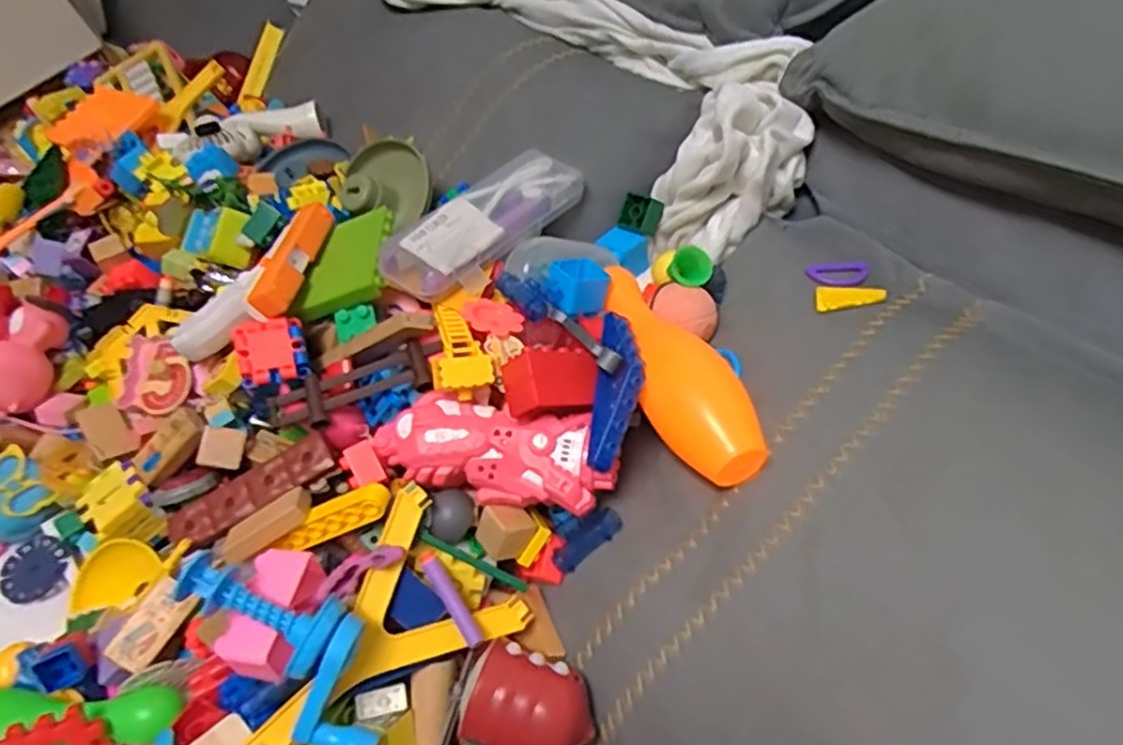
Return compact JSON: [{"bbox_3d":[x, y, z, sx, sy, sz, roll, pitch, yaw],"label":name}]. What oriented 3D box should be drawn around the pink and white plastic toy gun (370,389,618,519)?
[{"bbox_3d":[-0.050,0.054,0.510,0.173,0.045,0.060,10,43,4],"label":"pink and white plastic toy gun"}]

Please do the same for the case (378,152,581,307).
[{"bbox_3d":[-0.061,-0.128,0.587,0.067,0.036,0.190,27,46,20],"label":"case"}]

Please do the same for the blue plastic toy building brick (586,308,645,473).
[{"bbox_3d":[0.039,0.008,0.503,0.029,0.029,0.117,9,63,2],"label":"blue plastic toy building brick"}]

